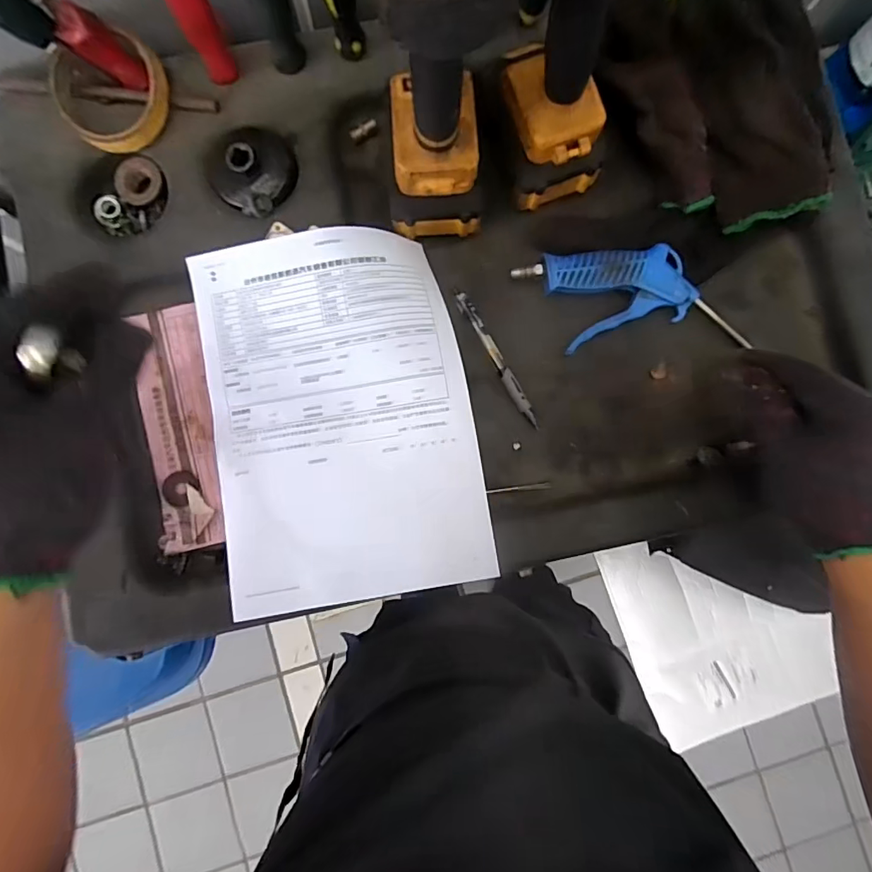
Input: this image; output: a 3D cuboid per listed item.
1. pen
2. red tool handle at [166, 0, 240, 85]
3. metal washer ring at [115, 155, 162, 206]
[{"bbox_3d":[0.052,-0.068,0.432,0.013,0.008,0.137,-30,88,-3],"label":"pen"},{"bbox_3d":[-0.176,-0.309,0.363,0.025,0.118,0.018,-21,87,-3],"label":"red tool handle"},{"bbox_3d":[-0.251,-0.215,0.418,0.036,0.010,0.039,0,86,-2],"label":"metal washer ring"}]

